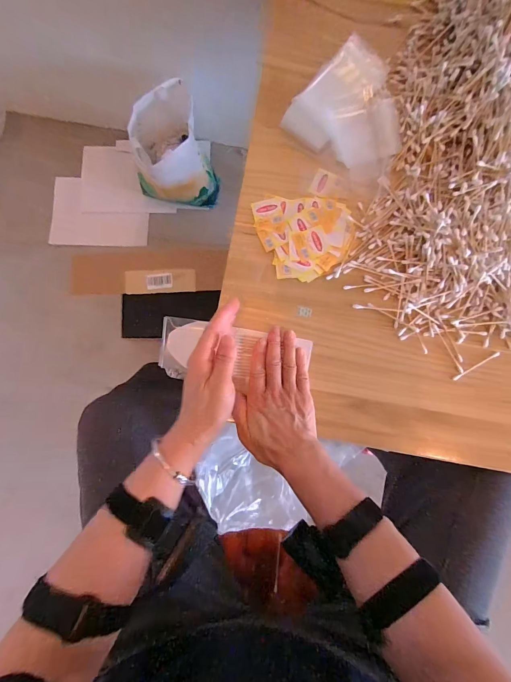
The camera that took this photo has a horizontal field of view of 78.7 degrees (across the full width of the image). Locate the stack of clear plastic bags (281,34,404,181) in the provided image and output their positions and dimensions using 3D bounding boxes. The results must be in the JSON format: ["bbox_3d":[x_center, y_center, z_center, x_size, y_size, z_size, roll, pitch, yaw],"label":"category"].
[{"bbox_3d":[0.143,-0.327,0.442,0.159,0.045,0.146,36,84,4],"label":"stack of clear plastic bags"}]

